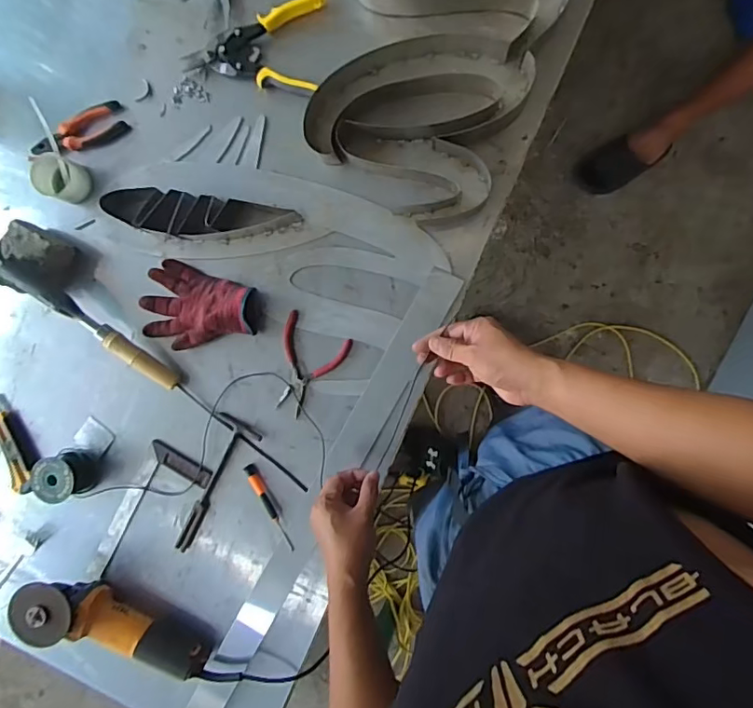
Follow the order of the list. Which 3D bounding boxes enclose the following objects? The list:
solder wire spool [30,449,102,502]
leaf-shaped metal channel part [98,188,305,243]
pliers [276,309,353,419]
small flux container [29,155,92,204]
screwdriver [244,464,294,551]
[{"bbox_3d":[-0.496,0.191,0.839,0.085,0.073,0.073,-20,90,8],"label":"solder wire spool"},{"bbox_3d":[-0.266,-0.208,0.801,0.296,0.050,0.068,5,93,7],"label":"leaf-shaped metal channel part"},{"bbox_3d":[-0.116,0.020,0.810,0.104,0.008,0.143,30,96,5],"label":"pliers"},{"bbox_3d":[-0.498,-0.278,0.843,0.077,0.056,0.066,21,95,6],"label":"small flux container"},{"bbox_3d":[-0.166,0.238,0.819,0.018,0.011,0.143,-27,89,8],"label":"screwdriver"}]

